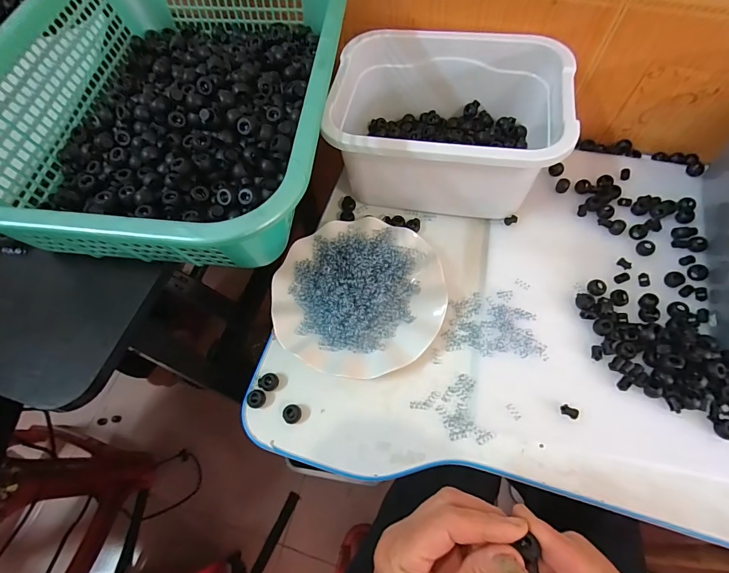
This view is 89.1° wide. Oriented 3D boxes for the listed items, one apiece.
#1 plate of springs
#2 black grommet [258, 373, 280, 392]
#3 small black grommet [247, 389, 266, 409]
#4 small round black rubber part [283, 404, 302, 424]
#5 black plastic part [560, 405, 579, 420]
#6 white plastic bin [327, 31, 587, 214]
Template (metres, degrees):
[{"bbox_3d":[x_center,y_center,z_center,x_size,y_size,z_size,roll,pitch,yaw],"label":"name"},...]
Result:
[{"bbox_3d":[-0.006,0.004,0.399,0.177,0.024,0.178,-1,64,1],"label":"plate of springs"},{"bbox_3d":[-0.097,0.097,0.376,0.017,0.011,0.017,-1,64,1],"label":"black grommet"},{"bbox_3d":[-0.107,0.112,0.367,0.017,0.009,0.018,-1,64,1],"label":"small black grommet"},{"bbox_3d":[-0.070,0.124,0.361,0.017,0.010,0.017,-1,64,1],"label":"small round black rubber part"},{"bbox_3d":[0.192,0.117,0.346,0.016,0.009,0.010,21,66,11],"label":"black plastic part"},{"bbox_3d":[0.091,-0.189,0.433,0.246,0.110,0.191,7,67,6],"label":"white plastic bin"}]

